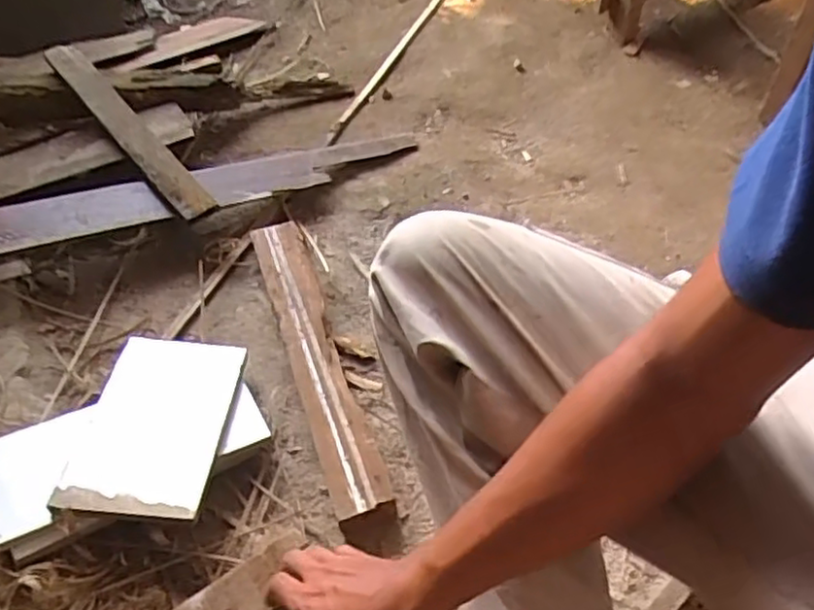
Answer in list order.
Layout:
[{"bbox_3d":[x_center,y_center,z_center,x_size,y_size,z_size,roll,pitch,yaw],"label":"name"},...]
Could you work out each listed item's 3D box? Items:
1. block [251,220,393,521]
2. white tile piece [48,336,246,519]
[{"bbox_3d":[-0.115,0.061,0.864,0.065,0.052,0.438,-18,52,-10],"label":"block"},{"bbox_3d":[-0.282,0.129,0.773,0.145,0.010,0.228,8,44,-3],"label":"white tile piece"}]

